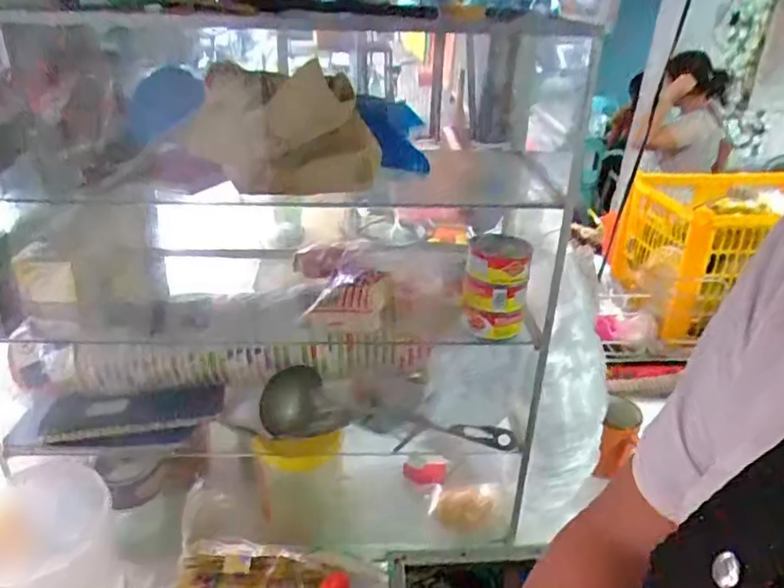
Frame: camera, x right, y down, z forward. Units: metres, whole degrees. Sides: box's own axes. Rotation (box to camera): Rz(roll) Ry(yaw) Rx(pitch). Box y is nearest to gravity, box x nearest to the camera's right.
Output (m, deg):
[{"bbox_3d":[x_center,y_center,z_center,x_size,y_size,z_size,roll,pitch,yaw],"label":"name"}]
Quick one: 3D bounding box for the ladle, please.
[{"bbox_3d":[-0.003,0.134,0.709,0.294,0.075,0.055,2,28,-3],"label":"ladle"}]

